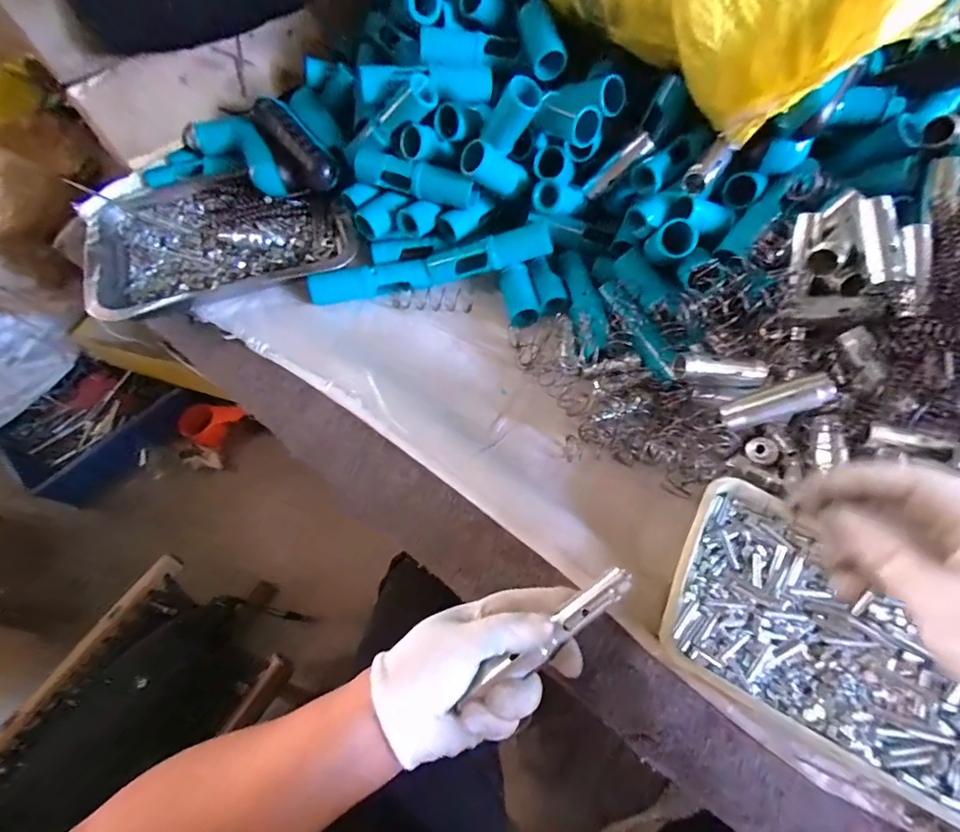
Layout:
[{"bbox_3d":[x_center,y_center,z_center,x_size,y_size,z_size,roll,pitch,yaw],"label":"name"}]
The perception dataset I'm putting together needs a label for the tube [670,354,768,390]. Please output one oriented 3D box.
[{"bbox_3d":[0.188,-0.035,0.359,0.069,0.020,0.025,7,64,5],"label":"tube"}]

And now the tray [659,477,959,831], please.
[{"bbox_3d":[0.227,0.147,0.310,0.200,0.045,0.137,27,67,14],"label":"tray"}]

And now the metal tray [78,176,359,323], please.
[{"bbox_3d":[-0.268,-0.192,0.481,0.260,0.032,0.172,-16,64,-6],"label":"metal tray"}]

